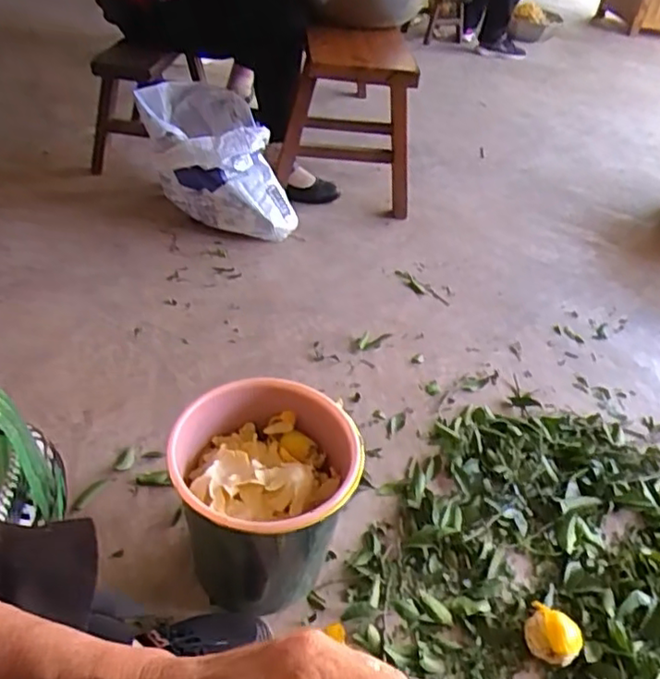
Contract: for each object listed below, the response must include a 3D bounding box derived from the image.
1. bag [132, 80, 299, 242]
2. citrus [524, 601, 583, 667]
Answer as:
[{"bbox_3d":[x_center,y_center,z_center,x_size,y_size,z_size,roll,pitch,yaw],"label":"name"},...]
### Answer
[{"bbox_3d":[-0.263,-0.408,1.467,0.306,0.305,0.273,-8,42,-17],"label":"bag"},{"bbox_3d":[0.290,0.384,0.821,0.070,0.055,0.064,4,40,-3],"label":"citrus"}]

